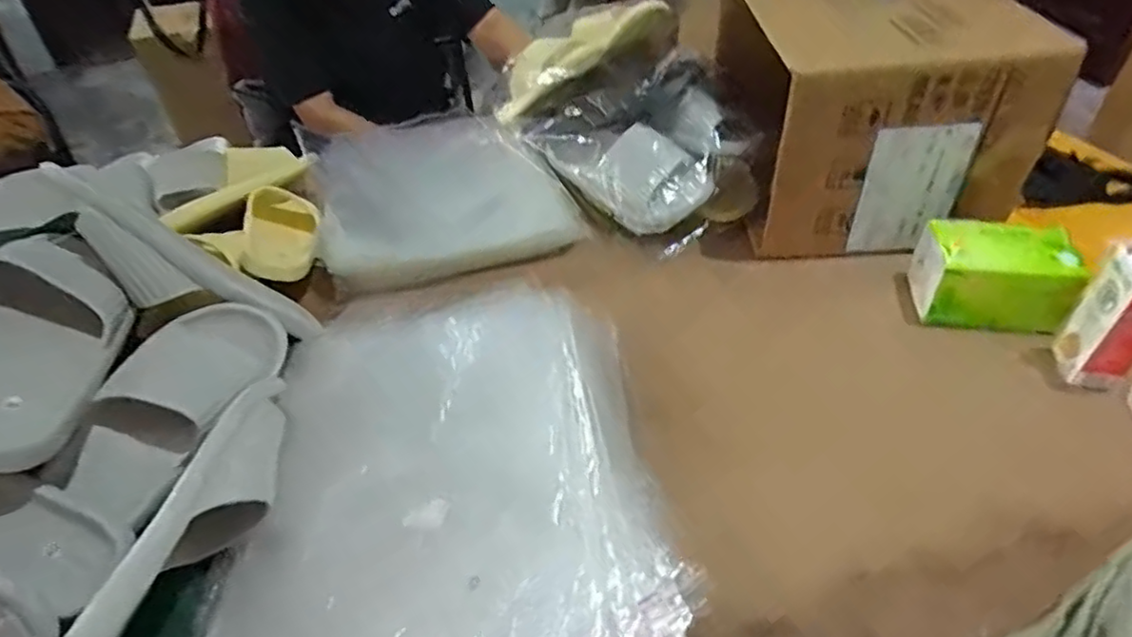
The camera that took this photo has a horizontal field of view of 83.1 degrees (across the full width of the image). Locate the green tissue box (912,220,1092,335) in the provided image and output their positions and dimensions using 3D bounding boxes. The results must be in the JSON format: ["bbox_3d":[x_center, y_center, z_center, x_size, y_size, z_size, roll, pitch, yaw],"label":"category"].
[{"bbox_3d":[0.448,-0.048,0.673,0.131,0.082,0.092,6,42,10],"label":"green tissue box"}]

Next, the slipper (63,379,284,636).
[{"bbox_3d":[-0.296,0.163,0.495,0.093,0.081,0.263,11,43,16],"label":"slipper"}]

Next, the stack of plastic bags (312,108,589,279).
[{"bbox_3d":[-0.191,-0.200,0.927,0.326,0.080,0.368,-14,42,-12],"label":"stack of plastic bags"}]

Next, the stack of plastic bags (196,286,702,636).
[{"bbox_3d":[-0.116,0.129,0.551,0.383,0.081,0.466,-9,42,-6],"label":"stack of plastic bags"}]

